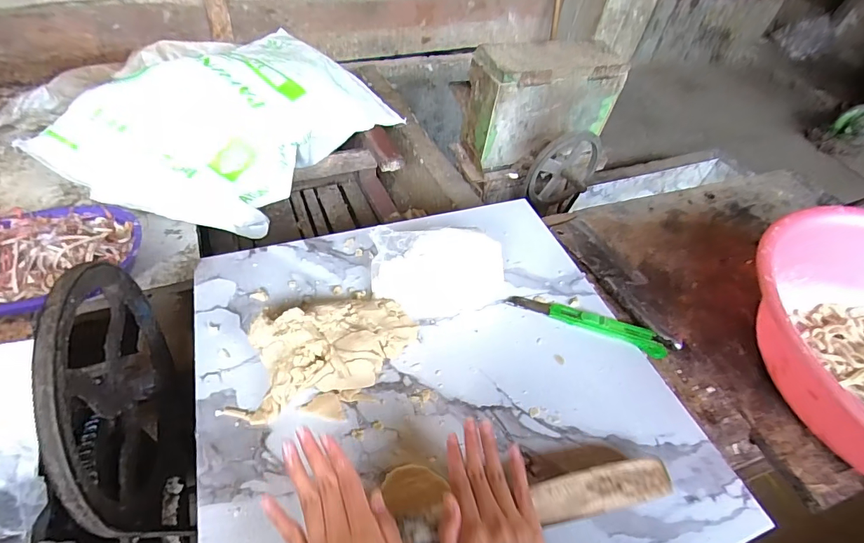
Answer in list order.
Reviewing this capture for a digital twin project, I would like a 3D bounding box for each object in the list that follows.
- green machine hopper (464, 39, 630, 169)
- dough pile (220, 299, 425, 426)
[{"bbox_3d":[0.266,-0.407,1.013,0.348,0.223,0.129,-10,52,-18],"label":"green machine hopper"},{"bbox_3d":[-0.113,0.086,0.449,0.209,0.054,0.118,-17,53,-20],"label":"dough pile"}]

